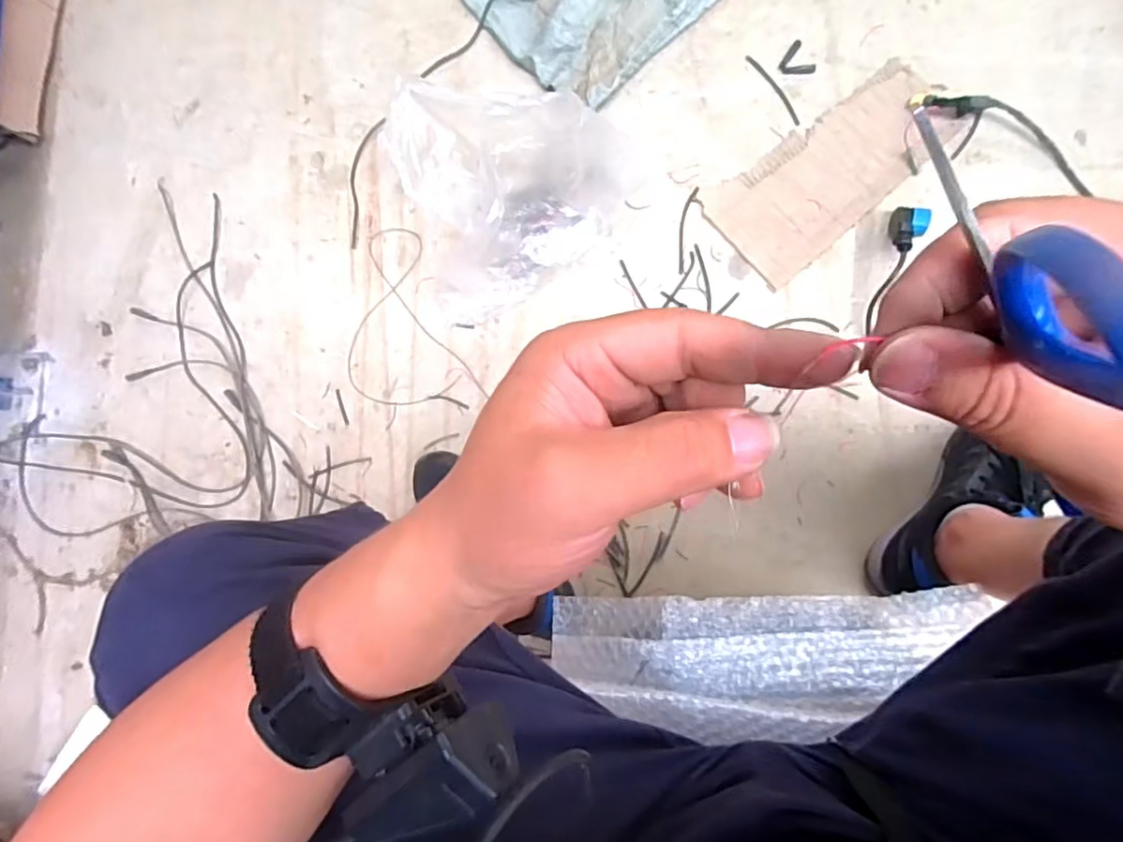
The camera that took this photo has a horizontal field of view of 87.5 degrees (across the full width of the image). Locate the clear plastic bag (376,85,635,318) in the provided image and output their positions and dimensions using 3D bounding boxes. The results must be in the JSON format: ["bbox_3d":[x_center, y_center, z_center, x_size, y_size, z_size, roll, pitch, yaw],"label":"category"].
[{"bbox_3d":[-0.071,-0.238,0.688,0.238,0.202,0.210,13,89,9],"label":"clear plastic bag"}]

